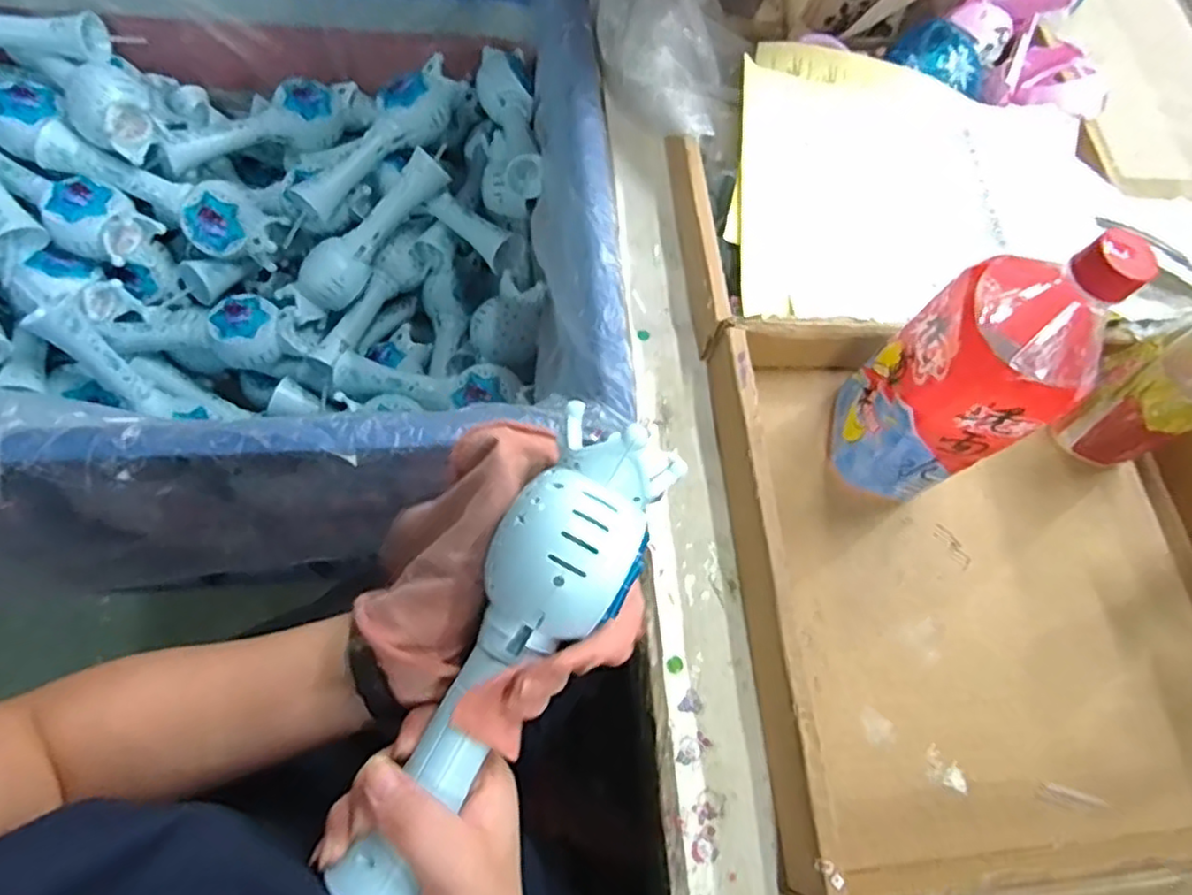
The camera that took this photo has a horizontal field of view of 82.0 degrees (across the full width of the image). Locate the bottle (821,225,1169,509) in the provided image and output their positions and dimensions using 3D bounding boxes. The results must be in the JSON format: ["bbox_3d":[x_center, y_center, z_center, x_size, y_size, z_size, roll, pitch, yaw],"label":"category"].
[{"bbox_3d":[0.215,-0.038,0.415,0.079,0.230,0.078,3,67,-7],"label":"bottle"}]

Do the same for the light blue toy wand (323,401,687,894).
[{"bbox_3d":[-0.042,0.097,0.301,0.064,0.043,0.242,31,88,11],"label":"light blue toy wand"}]

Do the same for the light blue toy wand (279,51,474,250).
[{"bbox_3d":[-0.239,-0.335,0.771,0.056,0.058,0.257,40,82,15],"label":"light blue toy wand"}]

